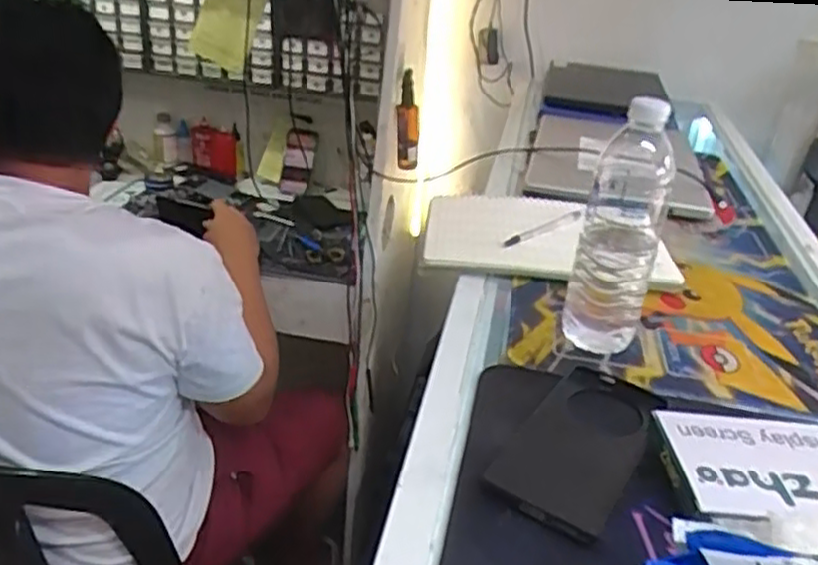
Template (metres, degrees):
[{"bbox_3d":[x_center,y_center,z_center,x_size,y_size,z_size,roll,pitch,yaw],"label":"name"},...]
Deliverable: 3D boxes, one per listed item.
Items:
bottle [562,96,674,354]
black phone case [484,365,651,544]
[{"bbox_3d":[0.171,-0.042,0.601,0.060,0.198,0.055,10,27,11],"label":"bottle"},{"bbox_3d":[0.120,0.107,0.509,0.076,0.011,0.183,19,30,26],"label":"black phone case"}]

